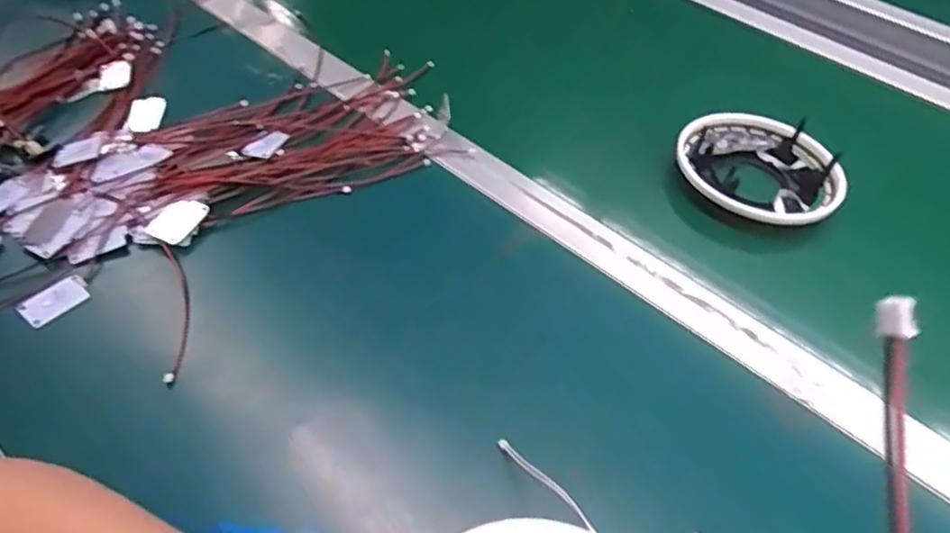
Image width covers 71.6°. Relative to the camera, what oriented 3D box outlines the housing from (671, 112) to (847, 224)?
[{"bbox_3d":[0.242,-0.082,0.556,0.111,0.040,0.128,-24,54,-23],"label":"housing"}]

